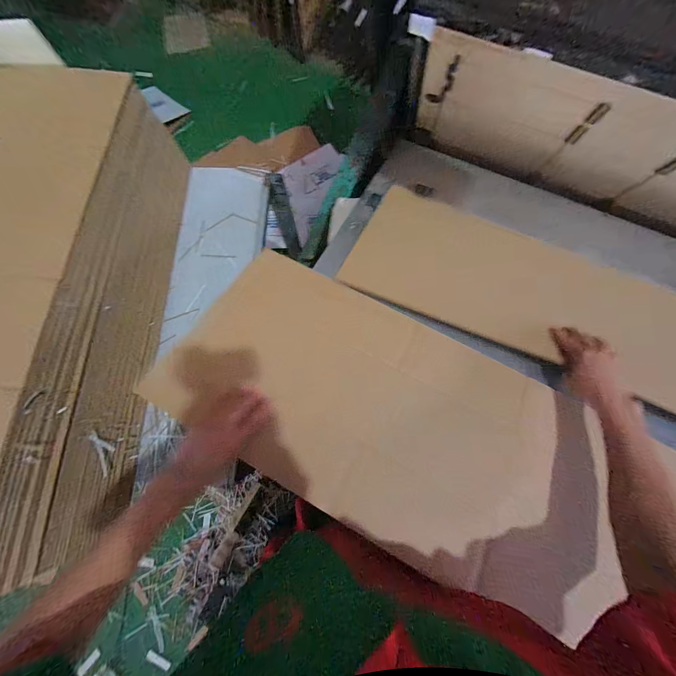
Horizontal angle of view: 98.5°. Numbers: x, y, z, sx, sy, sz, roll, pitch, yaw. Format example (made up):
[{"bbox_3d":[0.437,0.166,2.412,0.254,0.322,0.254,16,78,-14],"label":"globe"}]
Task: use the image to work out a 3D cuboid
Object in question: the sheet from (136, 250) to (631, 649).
[{"bbox_3d":[0.092,0.127,0.493,0.659,0.113,0.339,27,79,6],"label":"sheet"}]

